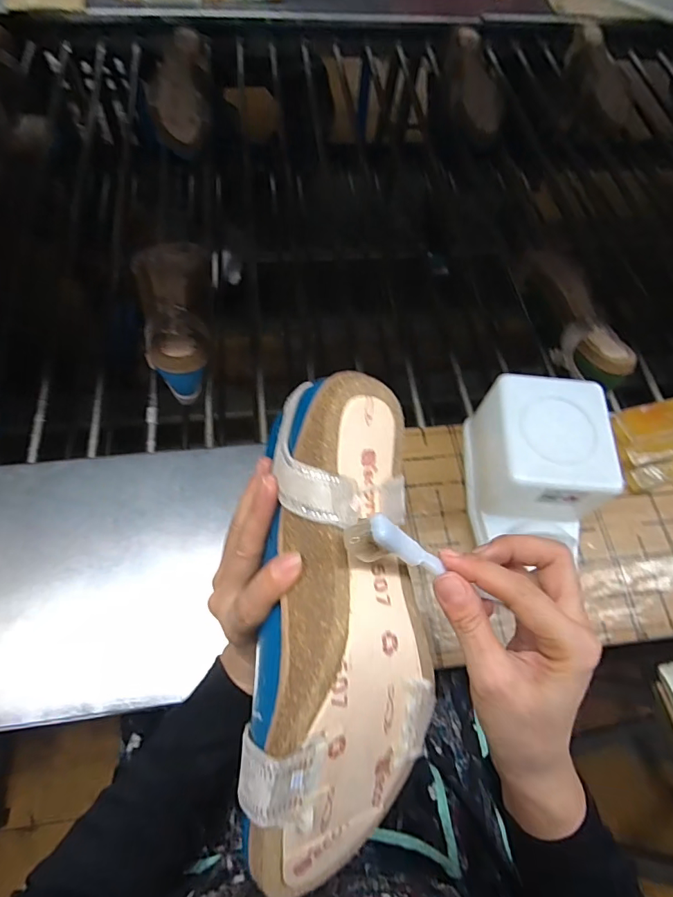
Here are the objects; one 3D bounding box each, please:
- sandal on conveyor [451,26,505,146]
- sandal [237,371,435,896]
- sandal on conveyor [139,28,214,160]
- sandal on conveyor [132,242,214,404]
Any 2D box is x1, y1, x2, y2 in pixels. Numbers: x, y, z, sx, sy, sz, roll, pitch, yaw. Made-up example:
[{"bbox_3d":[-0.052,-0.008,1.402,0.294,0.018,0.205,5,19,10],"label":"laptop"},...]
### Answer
[{"bbox_3d":[0.250,-0.661,0.844,0.102,0.053,0.256,6,63,-1],"label":"sandal on conveyor"},{"bbox_3d":[-0.002,0.084,0.243,0.089,0.053,0.231,9,76,-30],"label":"sandal"},{"bbox_3d":[-0.263,-0.612,0.790,0.100,0.062,0.258,-3,61,-4],"label":"sandal on conveyor"},{"bbox_3d":[-0.198,-0.172,0.583,0.083,0.062,0.226,-5,61,-4],"label":"sandal on conveyor"}]

